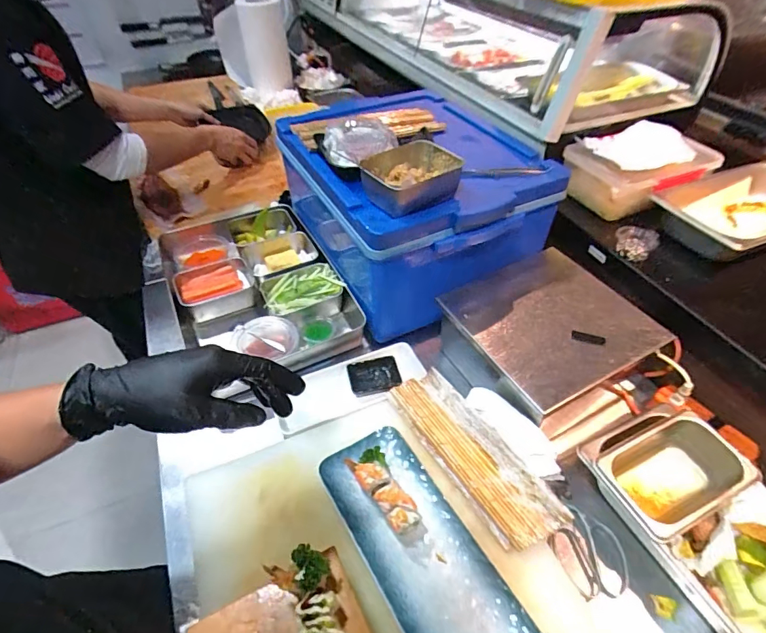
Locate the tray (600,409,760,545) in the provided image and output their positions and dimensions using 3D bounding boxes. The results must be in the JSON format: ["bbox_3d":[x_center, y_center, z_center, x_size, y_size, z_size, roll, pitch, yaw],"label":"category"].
[{"bbox_3d":[0.362,0.202,0.550,0.175,0.061,0.107,-18,49,-17],"label":"tray"}]

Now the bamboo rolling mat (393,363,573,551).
[{"bbox_3d":[0.118,0.183,0.602,0.085,0.030,0.275,-36,53,-9],"label":"bamboo rolling mat"}]

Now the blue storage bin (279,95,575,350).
[{"bbox_3d":[0.048,-0.239,0.853,0.384,0.226,0.489,-23,51,-21],"label":"blue storage bin"}]

